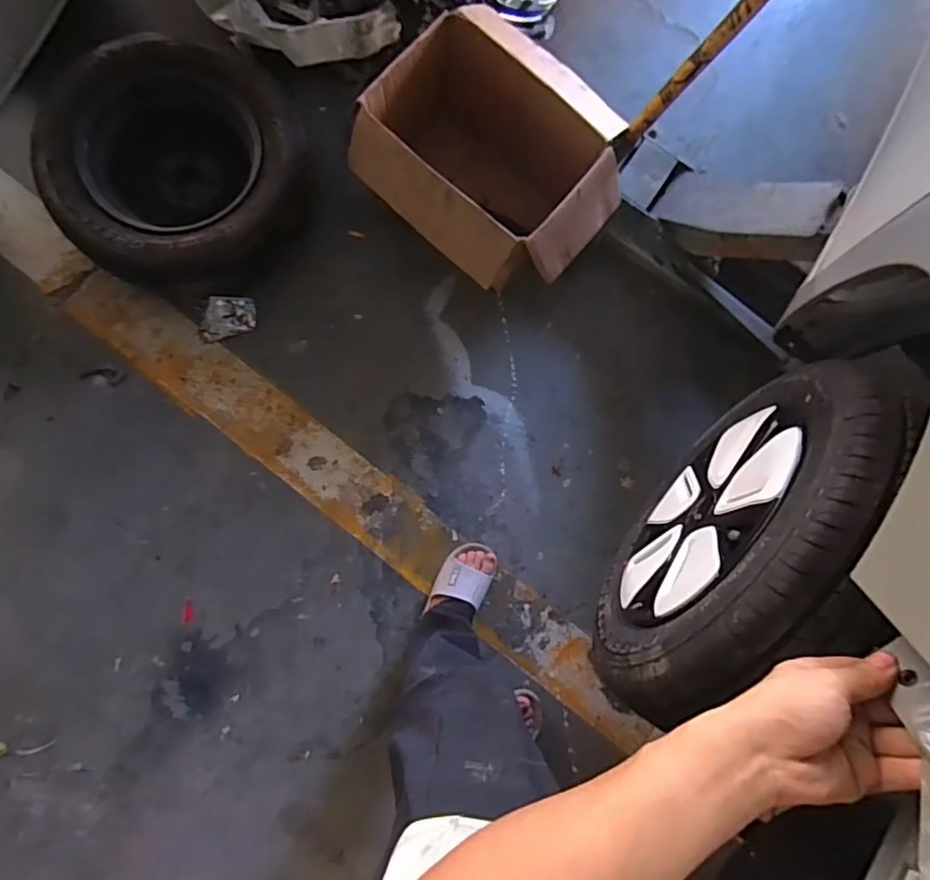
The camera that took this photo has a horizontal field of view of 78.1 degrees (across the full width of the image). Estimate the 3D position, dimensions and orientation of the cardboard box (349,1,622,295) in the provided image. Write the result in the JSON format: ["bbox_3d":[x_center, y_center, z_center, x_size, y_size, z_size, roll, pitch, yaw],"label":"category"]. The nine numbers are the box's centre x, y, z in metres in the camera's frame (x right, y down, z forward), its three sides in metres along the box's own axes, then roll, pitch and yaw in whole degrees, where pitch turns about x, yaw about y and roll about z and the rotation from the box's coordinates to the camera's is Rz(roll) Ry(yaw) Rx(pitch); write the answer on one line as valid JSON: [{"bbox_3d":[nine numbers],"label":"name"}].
[{"bbox_3d":[0.062,-0.555,1.186,0.480,0.270,0.434,41,82,-2],"label":"cardboard box"}]

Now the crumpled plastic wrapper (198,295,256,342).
[{"bbox_3d":[-0.506,-0.260,1.219,0.115,0.027,0.086,-9,86,-7],"label":"crumpled plastic wrapper"}]

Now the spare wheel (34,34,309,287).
[{"bbox_3d":[-0.566,-0.526,1.152,0.441,0.194,0.439,1,85,-7],"label":"spare wheel"}]

